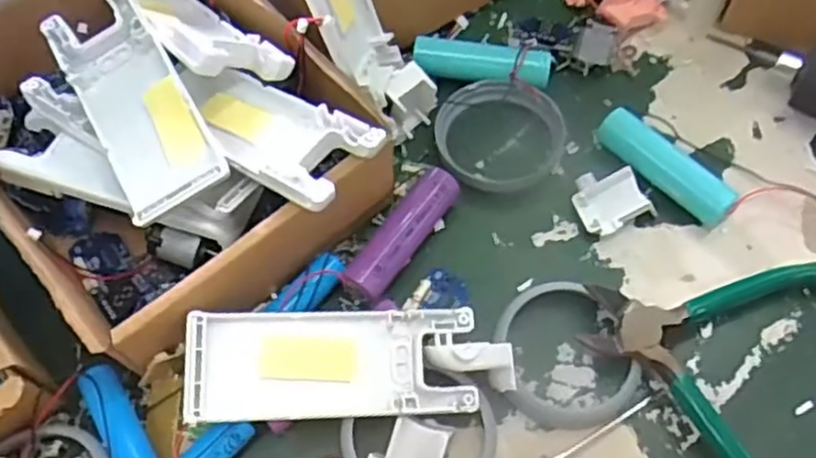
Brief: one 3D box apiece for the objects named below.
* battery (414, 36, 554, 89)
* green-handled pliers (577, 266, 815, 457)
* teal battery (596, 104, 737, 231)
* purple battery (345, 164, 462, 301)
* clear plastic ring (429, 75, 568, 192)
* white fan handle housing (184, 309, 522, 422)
[{"bbox_3d":[0.036,-0.078,0.353,0.065,0.018,0.019,7,62,5],"label":"battery"},{"bbox_3d":[0.123,0.048,0.281,0.108,0.019,0.114,18,64,11],"label":"green-handled pliers"},{"bbox_3d":[0.113,-0.027,0.324,0.018,0.017,0.066,-36,67,-17],"label":"teal battery"},{"bbox_3d":[-0.002,0.003,0.309,0.019,0.020,0.066,31,67,16],"label":"purple battery"},{"bbox_3d":[0.043,-0.044,0.338,0.061,0.014,0.054,12,63,7],"label":"clear plastic ring"},{"bbox_3d":[-0.020,0.050,0.273,0.114,0.037,0.038,-5,62,-1],"label":"white fan handle housing"}]

